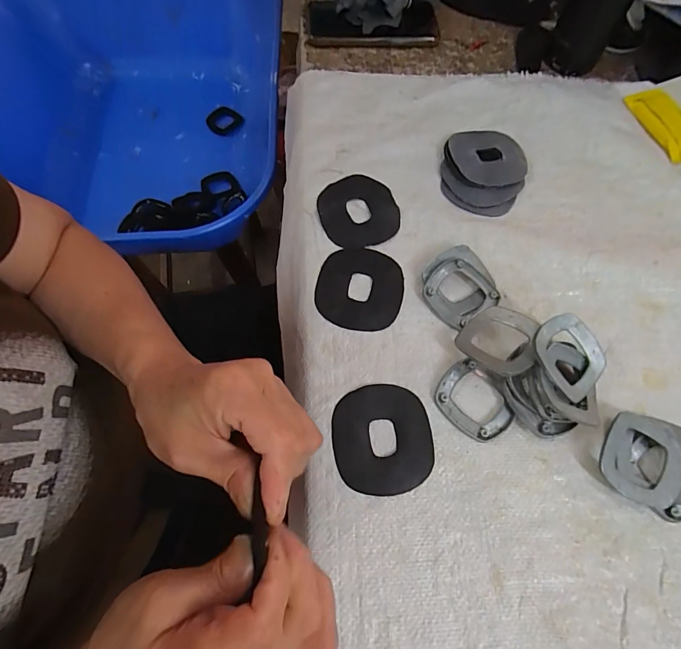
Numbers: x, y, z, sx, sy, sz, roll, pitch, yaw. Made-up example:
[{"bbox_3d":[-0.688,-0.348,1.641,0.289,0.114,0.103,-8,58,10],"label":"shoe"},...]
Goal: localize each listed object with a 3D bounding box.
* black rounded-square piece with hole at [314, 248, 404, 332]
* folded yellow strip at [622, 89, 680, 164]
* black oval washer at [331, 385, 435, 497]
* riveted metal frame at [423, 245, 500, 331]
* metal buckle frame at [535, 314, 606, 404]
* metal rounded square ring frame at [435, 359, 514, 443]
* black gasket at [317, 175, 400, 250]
[{"bbox_3d":[0.018,-0.033,0.356,0.076,0.004,0.080,7,67,1],"label":"black rounded-square piece with hole"},{"bbox_3d":[0.366,-0.226,0.440,0.045,0.010,0.098,-12,68,-6],"label":"folded yellow strip"},{"bbox_3d":[0.033,0.089,0.306,0.076,0.004,0.079,-4,68,-3],"label":"black oval washer"},{"bbox_3d":[0.108,-0.035,0.355,0.065,0.015,0.063,-29,71,-13],"label":"riveted metal frame"},{"bbox_3d":[0.179,0.024,0.305,0.058,0.007,0.061,-42,94,-19],"label":"metal buckle frame"},{"bbox_3d":[0.111,0.060,0.319,0.061,0.007,0.057,41,72,14],"label":"metal rounded square ring frame"},{"bbox_3d":[0.018,-0.111,0.383,0.076,0.008,0.078,1,67,-1],"label":"black gasket"}]

